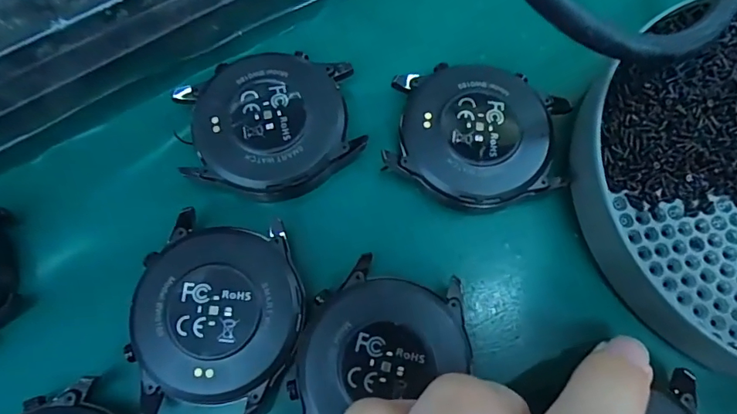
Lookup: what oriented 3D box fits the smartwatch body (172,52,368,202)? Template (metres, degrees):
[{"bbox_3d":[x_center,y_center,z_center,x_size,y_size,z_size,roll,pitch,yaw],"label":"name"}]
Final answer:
[{"bbox_3d":[-0.029,-0.024,0.142,0.049,0.011,0.045,-8,73,-2],"label":"smartwatch body"}]

